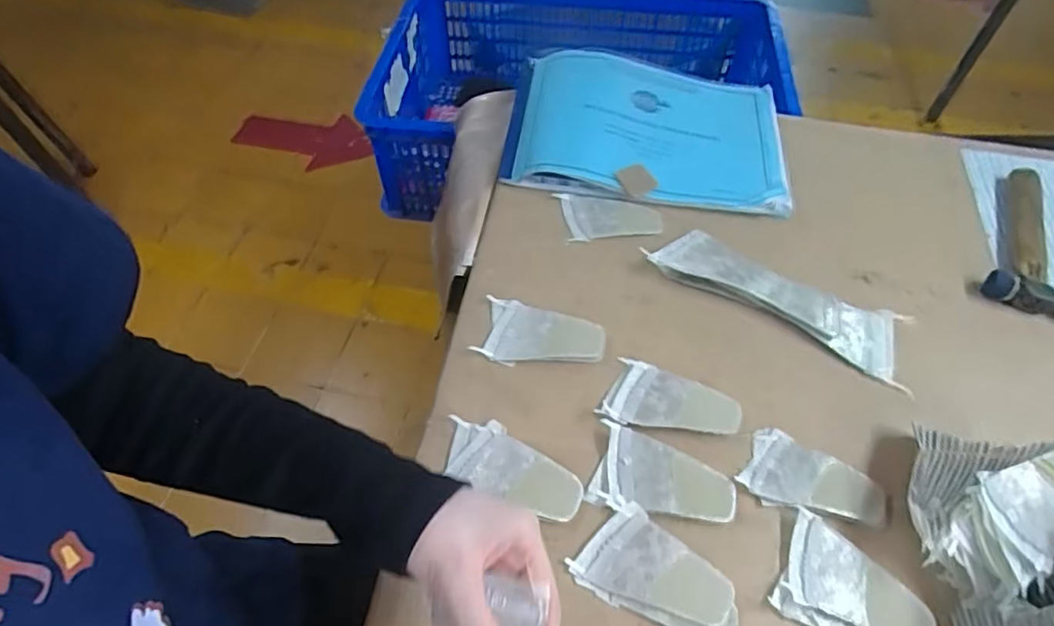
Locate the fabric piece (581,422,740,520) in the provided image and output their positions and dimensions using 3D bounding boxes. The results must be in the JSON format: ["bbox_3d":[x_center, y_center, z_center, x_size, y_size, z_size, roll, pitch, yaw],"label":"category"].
[{"bbox_3d":[0.100,0.120,0.433,0.100,0.007,0.060,14,55,8],"label":"fabric piece"}]

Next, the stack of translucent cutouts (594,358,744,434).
[{"bbox_3d":[0.115,0.073,0.470,0.100,0.009,0.060,22,56,13],"label":"stack of translucent cutouts"}]

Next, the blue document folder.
[{"bbox_3d":[0.132,-0.205,0.655,0.294,0.045,0.206,8,54,4],"label":"blue document folder"}]

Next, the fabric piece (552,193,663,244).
[{"bbox_3d":[0.083,-0.100,0.594,0.097,0.004,0.064,-6,55,-6],"label":"fabric piece"}]

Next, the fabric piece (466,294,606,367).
[{"bbox_3d":[0.012,0.020,0.505,0.104,0.007,0.061,13,55,8],"label":"fabric piece"}]

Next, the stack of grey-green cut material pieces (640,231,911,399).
[{"bbox_3d":[0.227,-0.017,0.536,0.226,0.016,0.066,28,58,17],"label":"stack of grey-green cut material pieces"}]

